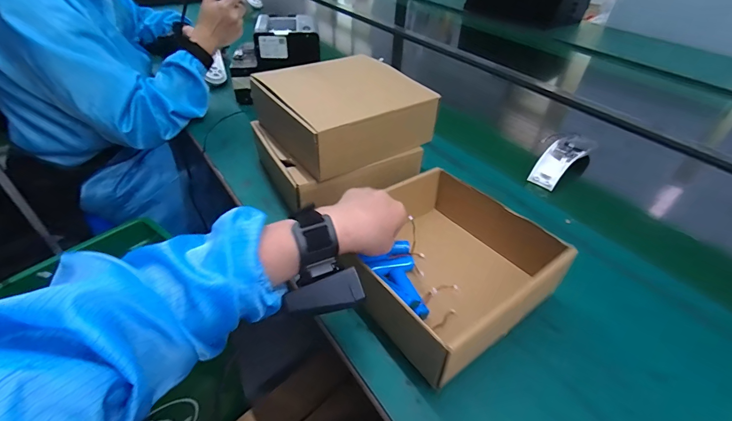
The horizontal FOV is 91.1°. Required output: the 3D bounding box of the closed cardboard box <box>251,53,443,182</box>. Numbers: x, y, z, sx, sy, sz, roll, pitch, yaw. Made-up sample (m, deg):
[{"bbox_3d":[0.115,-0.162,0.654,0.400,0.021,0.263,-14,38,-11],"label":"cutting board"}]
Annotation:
[{"bbox_3d":[-0.037,-0.147,0.522,0.193,0.070,0.192,-24,49,-27],"label":"closed cardboard box"}]

